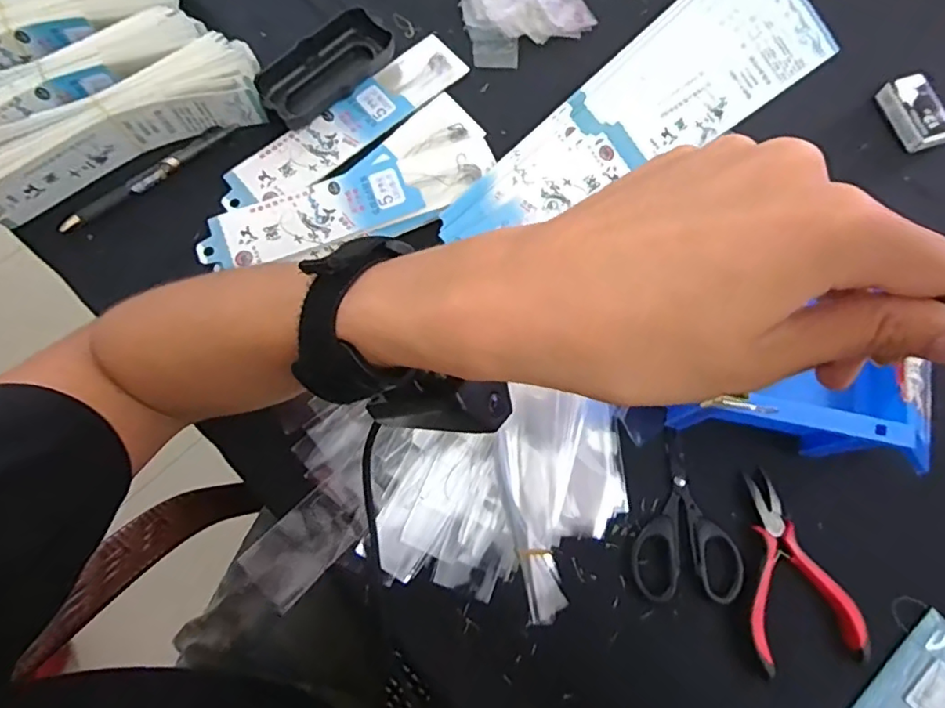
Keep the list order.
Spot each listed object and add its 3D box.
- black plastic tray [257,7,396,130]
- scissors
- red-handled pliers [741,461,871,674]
[{"bbox_3d":[-0.115,-0.225,0.461,0.108,0.024,0.049,-40,79,-11],"label":"black plastic tray"},{"bbox_3d":[0.140,0.105,0.376,0.064,0.007,0.105,10,74,2],"label":"scissors"},{"bbox_3d":[0.195,0.132,0.364,0.065,0.016,0.112,-9,74,-4],"label":"red-handled pliers"}]

